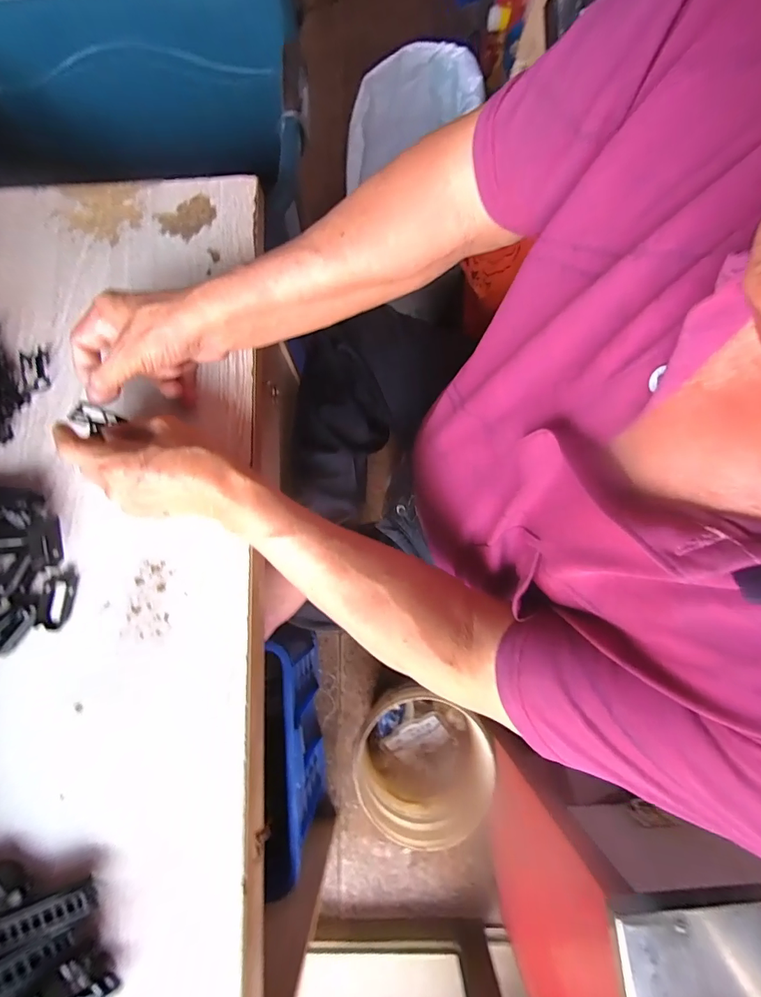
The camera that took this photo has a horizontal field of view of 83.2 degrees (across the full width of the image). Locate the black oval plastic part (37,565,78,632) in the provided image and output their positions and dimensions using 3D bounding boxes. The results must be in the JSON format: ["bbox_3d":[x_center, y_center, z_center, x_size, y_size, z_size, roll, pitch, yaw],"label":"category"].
[{"bbox_3d":[-0.273,0.084,0.362,0.028,0.008,0.049,6,79,2],"label":"black oval plastic part"}]

